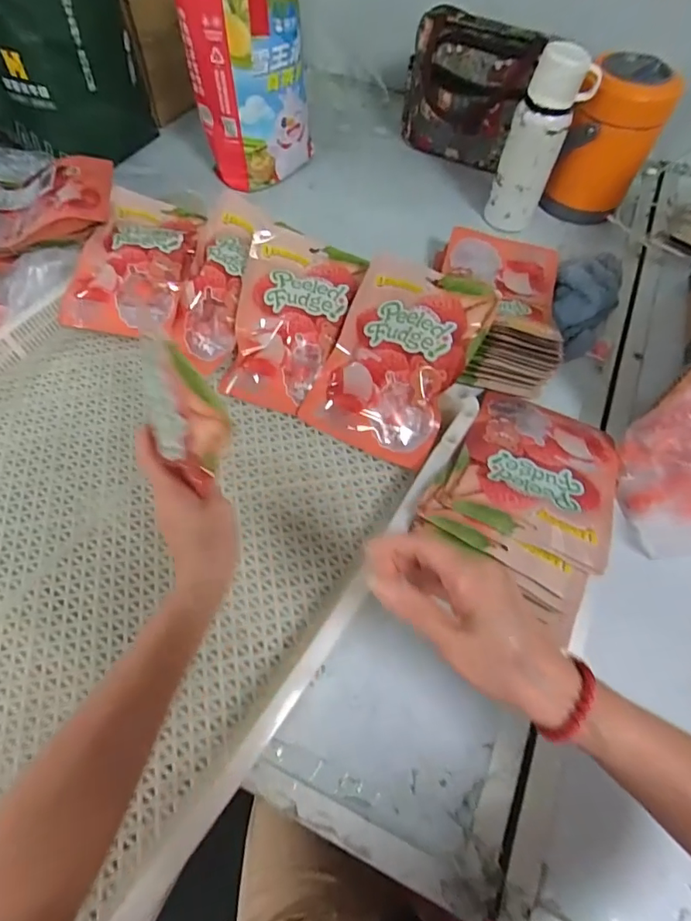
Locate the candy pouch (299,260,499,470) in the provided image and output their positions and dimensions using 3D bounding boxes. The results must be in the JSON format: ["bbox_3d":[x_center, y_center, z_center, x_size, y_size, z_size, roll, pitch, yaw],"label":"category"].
[{"bbox_3d":[0.056,-0.113,0.528,0.147,0.024,0.208,25,91,13],"label":"candy pouch"}]

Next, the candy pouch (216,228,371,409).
[{"bbox_3d":[-0.069,-0.170,0.569,0.134,0.053,0.222,18,85,3],"label":"candy pouch"}]

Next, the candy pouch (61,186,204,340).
[{"bbox_3d":[-0.265,-0.259,0.619,0.153,0.050,0.222,9,70,13],"label":"candy pouch"}]

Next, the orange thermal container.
[{"bbox_3d":[0.392,-0.469,0.729,0.119,0.196,0.128,30,64,13],"label":"orange thermal container"}]

